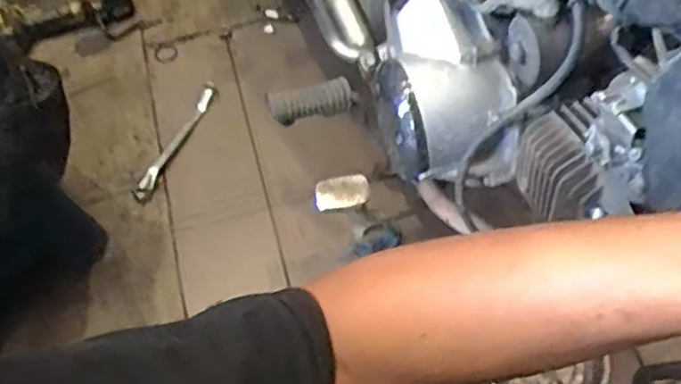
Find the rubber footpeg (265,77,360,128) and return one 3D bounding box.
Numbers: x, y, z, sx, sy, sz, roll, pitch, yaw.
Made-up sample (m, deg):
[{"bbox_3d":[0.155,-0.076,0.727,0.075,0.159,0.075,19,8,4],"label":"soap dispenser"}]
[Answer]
[{"bbox_3d":[-0.027,-0.095,0.732,0.093,0.034,0.031,-19,55,-9],"label":"rubber footpeg"}]

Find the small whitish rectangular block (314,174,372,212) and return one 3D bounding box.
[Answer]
[{"bbox_3d":[0.001,0.000,0.688,0.054,0.014,0.031,-19,55,-9],"label":"small whitish rectangular block"}]

